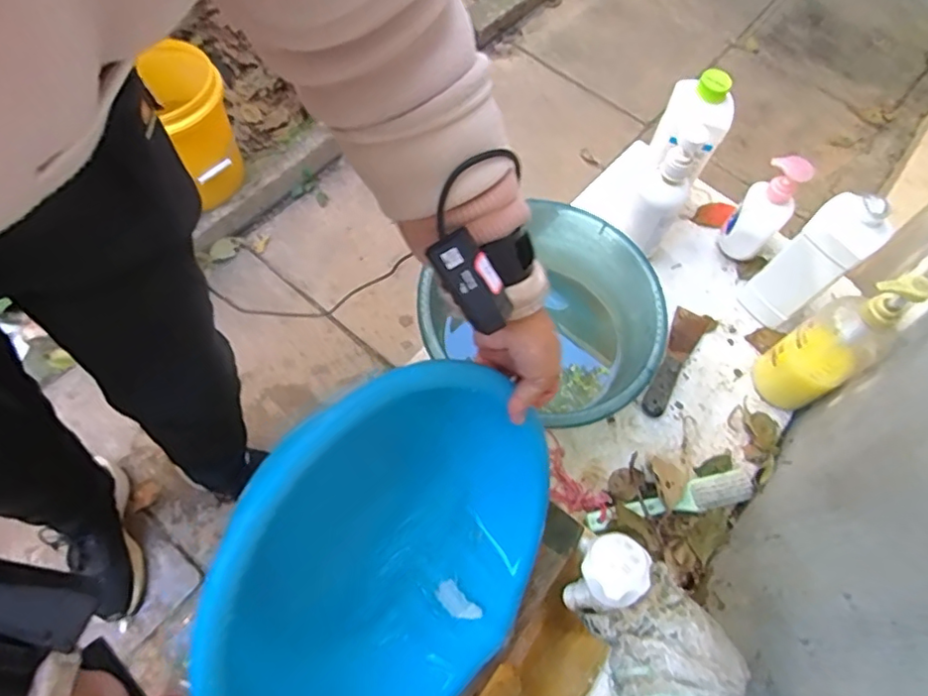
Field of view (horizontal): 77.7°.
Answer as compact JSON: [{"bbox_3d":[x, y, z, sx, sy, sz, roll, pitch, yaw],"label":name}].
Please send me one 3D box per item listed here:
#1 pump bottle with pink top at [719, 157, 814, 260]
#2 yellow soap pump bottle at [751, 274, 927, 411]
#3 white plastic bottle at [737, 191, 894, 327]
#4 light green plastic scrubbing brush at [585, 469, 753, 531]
[{"bbox_3d":[0.433,-0.198,0.840,0.071,0.178,0.056,39,68,15],"label":"pump bottle with pink top"},{"bbox_3d":[0.463,-0.010,0.709,0.090,0.252,0.089,-28,69,-16],"label":"yellow soap pump bottle"},{"bbox_3d":[0.462,-0.112,0.775,0.065,0.224,0.082,-39,72,-20],"label":"white plastic bottle"},{"bbox_3d":[0.260,0.196,0.725,0.220,0.023,0.038,-12,65,-10],"label":"light green plastic scrubbing brush"}]

